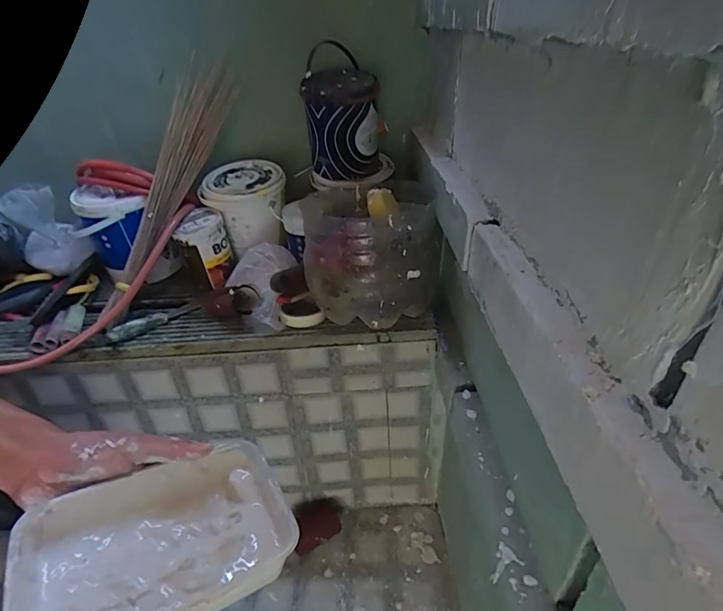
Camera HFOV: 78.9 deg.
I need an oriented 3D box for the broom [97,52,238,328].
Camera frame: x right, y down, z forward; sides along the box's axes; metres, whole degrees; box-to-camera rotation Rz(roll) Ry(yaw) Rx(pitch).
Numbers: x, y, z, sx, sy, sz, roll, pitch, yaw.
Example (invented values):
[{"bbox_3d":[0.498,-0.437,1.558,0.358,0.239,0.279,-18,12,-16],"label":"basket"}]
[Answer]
[{"bbox_3d":[-0.402,-0.238,0.896,0.099,0.078,0.561,17,84,31],"label":"broom"}]

